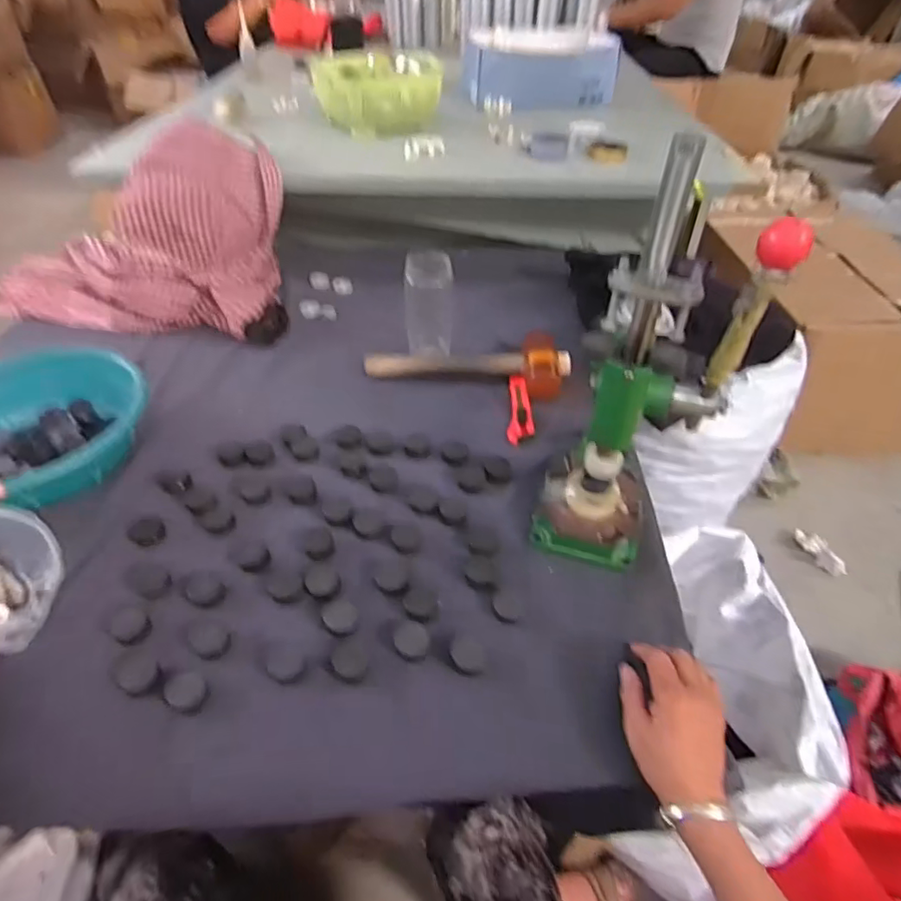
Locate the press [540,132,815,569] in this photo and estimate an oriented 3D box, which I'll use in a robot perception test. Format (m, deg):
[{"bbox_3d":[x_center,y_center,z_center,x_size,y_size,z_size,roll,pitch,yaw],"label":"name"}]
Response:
[{"bbox_3d":[0.174,-0.045,0.525,0.141,0.354,0.128,14,45,13],"label":"press"}]

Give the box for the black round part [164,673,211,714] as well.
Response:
[{"bbox_3d":[-0.232,0.214,0.497,0.032,0.022,0.028,-2,43,-3],"label":"black round part"}]

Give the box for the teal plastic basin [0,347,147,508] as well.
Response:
[{"bbox_3d":[-0.500,-0.027,0.681,0.237,0.070,0.226,1,43,-1],"label":"teal plastic basin"}]

